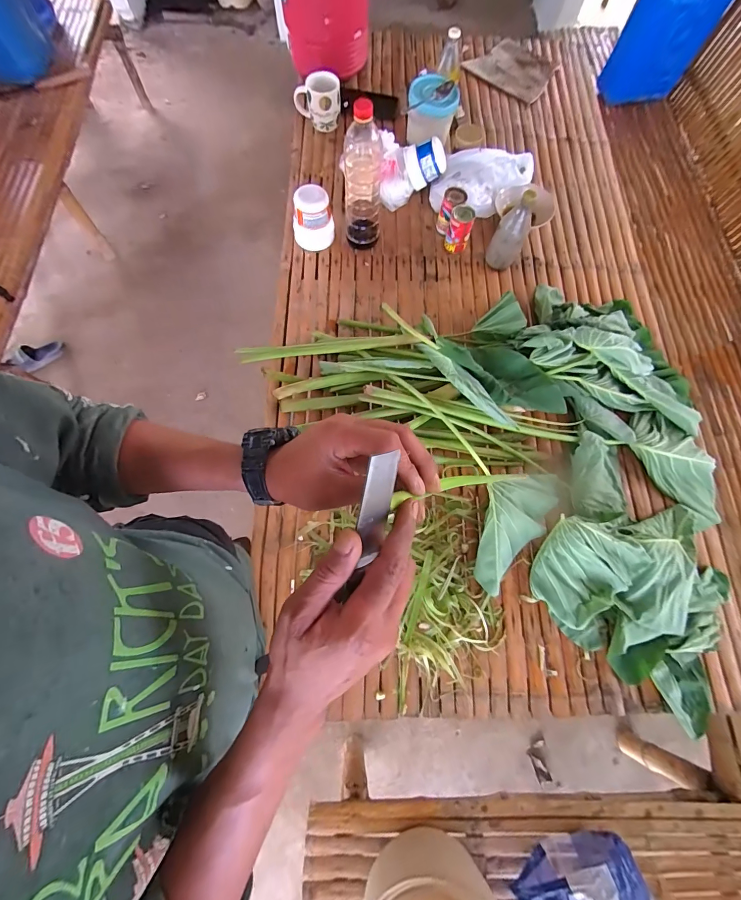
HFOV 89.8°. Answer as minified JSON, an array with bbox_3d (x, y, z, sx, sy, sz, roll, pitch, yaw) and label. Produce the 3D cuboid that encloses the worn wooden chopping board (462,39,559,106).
[{"bbox_3d":[0.430,-1.126,1.108,0.232,0.020,0.196,43,75,12],"label":"worn wooden chopping board"}]

